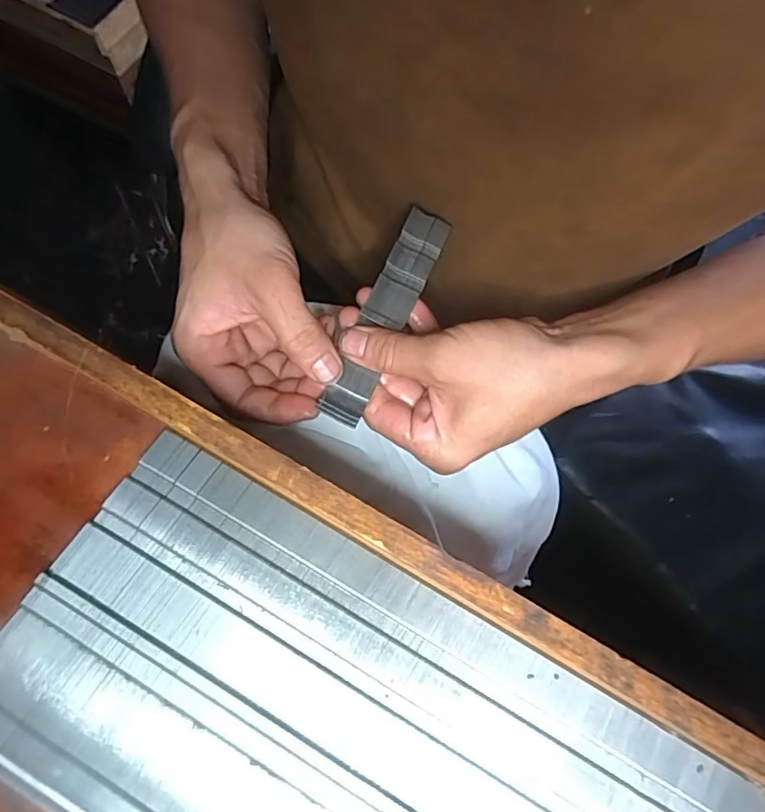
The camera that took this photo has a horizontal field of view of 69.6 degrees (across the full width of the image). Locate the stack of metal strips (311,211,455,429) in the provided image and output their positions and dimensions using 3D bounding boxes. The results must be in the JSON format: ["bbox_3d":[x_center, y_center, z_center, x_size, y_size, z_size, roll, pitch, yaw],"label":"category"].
[{"bbox_3d":[0.003,-0.054,0.320,0.026,0.007,0.138,22,77,5],"label":"stack of metal strips"}]

